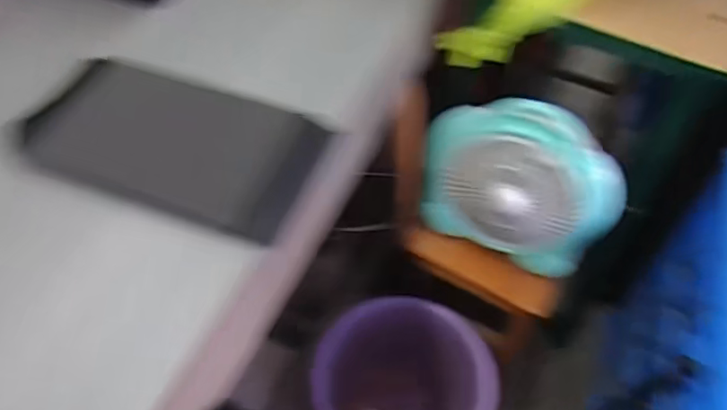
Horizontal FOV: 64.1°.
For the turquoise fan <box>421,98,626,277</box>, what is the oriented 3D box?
[{"bbox_3d":[0.211,-0.033,0.796,0.240,0.240,0.084,23,42,14],"label":"turquoise fan"}]

